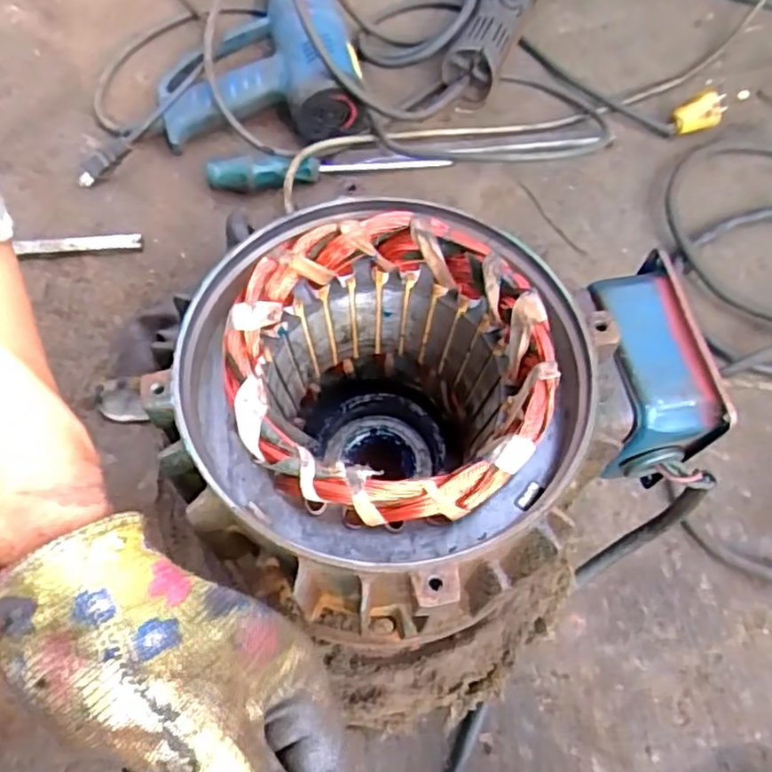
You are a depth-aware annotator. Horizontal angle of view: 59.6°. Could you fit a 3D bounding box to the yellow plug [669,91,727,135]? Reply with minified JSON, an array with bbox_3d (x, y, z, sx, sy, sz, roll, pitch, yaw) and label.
[{"bbox_3d":[0.301,-0.259,0.647,0.046,0.033,0.025,-22,68,-13],"label":"yellow plug"}]

